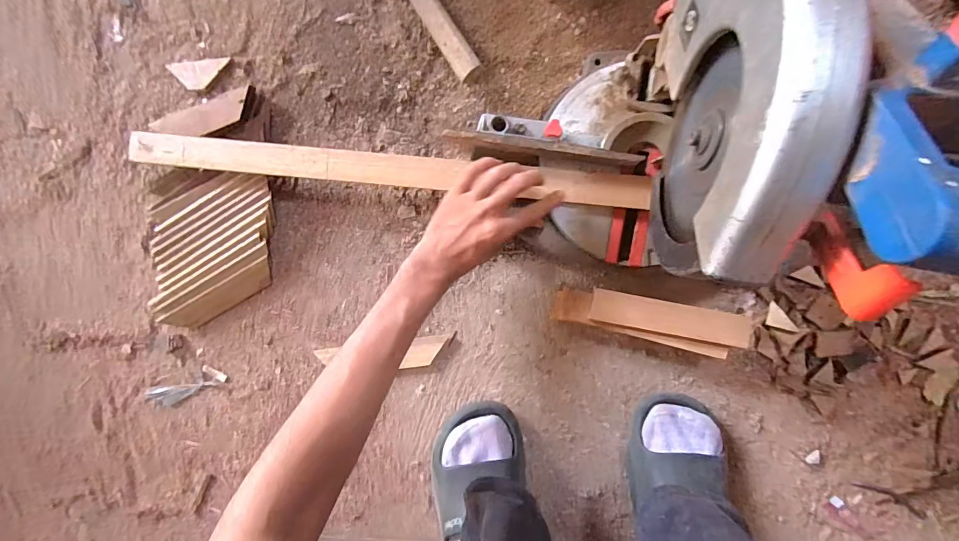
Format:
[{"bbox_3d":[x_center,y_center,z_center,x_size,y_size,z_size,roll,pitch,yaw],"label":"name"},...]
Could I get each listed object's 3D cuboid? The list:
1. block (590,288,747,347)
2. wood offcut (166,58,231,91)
[{"bbox_3d":[0.213,0.053,0.490,0.167,0.005,0.036,10,95,4],"label":"block"},{"bbox_3d":[-0.351,-0.246,0.541,0.073,0.011,0.037,-3,94,5],"label":"wood offcut"}]

